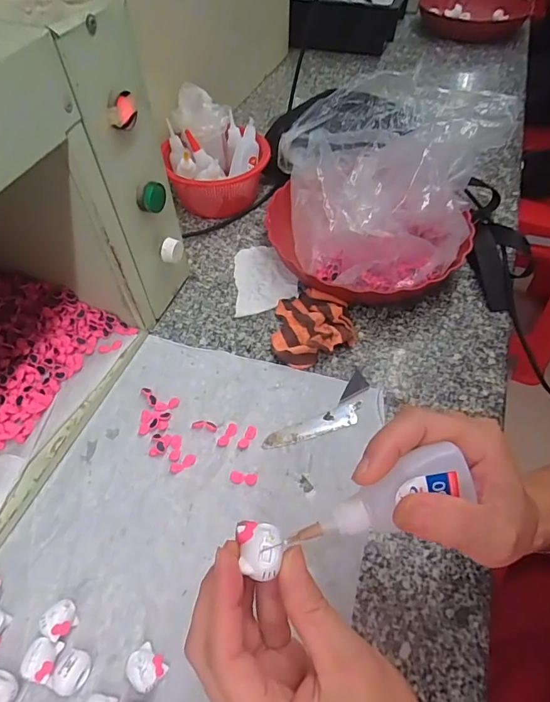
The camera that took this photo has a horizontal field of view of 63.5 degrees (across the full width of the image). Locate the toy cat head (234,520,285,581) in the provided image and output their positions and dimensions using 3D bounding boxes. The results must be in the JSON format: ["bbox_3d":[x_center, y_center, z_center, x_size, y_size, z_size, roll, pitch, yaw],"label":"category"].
[{"bbox_3d":[-0.008,0.095,0.215,0.022,0.013,0.026,1,53,-3],"label":"toy cat head"}]

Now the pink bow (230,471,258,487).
[{"bbox_3d":[-0.028,0.114,0.398,0.024,0.004,0.011,6,53,5],"label":"pink bow"}]

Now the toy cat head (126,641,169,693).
[{"bbox_3d":[-0.090,0.221,0.310,0.024,0.018,0.023,34,60,24],"label":"toy cat head"}]

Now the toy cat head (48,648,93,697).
[{"bbox_3d":[-0.141,0.222,0.309,0.024,0.022,0.025,14,54,11],"label":"toy cat head"}]

